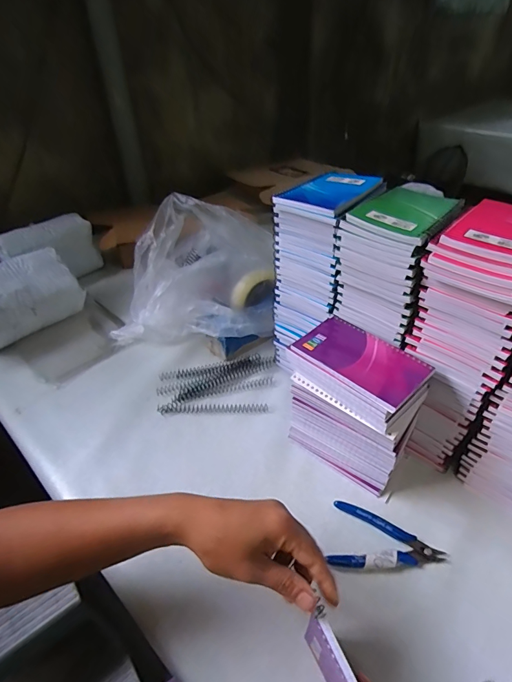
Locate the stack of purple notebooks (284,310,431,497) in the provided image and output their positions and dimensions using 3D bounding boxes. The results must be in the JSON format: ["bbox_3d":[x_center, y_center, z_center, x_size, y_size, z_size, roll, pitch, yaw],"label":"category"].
[{"bbox_3d":[0.116,0.073,0.459,0.152,0.161,0.105,30,48,31],"label":"stack of purple notebooks"}]

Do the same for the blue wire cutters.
[{"bbox_3d":[0.142,0.218,0.409,0.115,0.011,0.067,8,40,9],"label":"blue wire cutters"}]

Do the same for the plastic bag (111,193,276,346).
[{"bbox_3d":[-0.095,-0.118,0.675,0.265,0.186,0.260,6,41,10],"label":"plastic bag"}]

